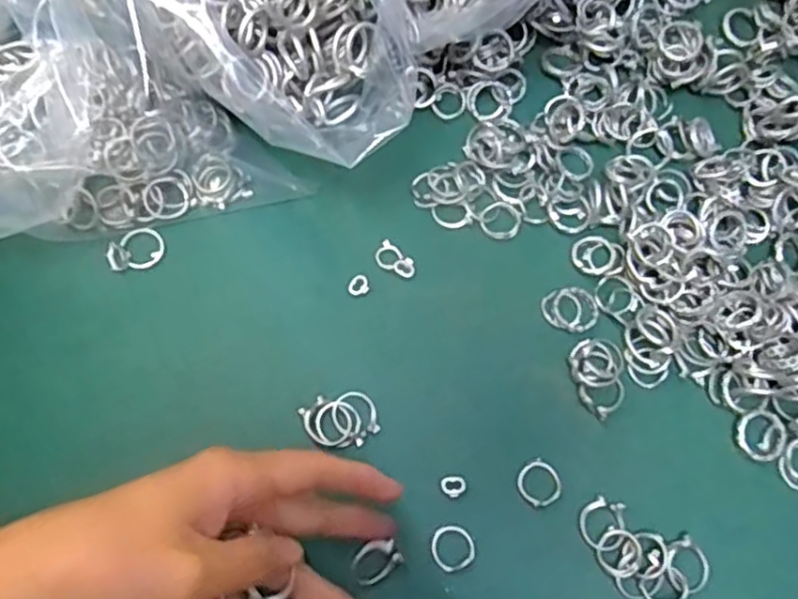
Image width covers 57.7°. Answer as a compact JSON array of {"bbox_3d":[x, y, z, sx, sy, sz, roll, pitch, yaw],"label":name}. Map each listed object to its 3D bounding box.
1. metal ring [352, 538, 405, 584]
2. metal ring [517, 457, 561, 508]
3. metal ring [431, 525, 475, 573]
[{"bbox_3d":[-0.010,0.116,0.319,0.022,0.022,0.005,-19,33,-4],"label":"metal ring"},{"bbox_3d":[0.066,0.087,0.340,0.020,0.004,0.020,1,71,-1],"label":"metal ring"},{"bbox_3d":[0.025,0.113,0.329,0.019,0.004,0.020,1,71,-1],"label":"metal ring"}]

